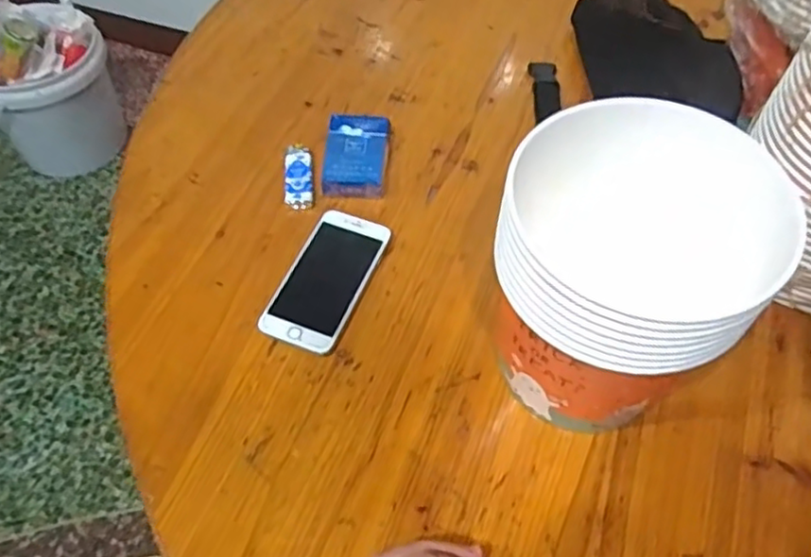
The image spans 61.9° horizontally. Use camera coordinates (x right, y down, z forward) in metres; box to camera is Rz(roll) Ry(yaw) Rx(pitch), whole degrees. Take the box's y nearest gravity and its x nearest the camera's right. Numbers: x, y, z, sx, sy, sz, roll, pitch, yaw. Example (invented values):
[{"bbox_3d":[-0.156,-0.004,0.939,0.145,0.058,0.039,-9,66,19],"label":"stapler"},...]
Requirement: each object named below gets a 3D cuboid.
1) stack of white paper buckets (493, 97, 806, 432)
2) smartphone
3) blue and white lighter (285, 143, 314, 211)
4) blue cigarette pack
[{"bbox_3d":[0.136,0.011,0.452,0.151,0.199,0.142,23,57,15],"label":"stack of white paper buckets"},{"bbox_3d":[-0.066,0.000,0.566,0.066,0.011,0.131,19,58,12],"label":"smartphone"},{"bbox_3d":[-0.098,-0.096,0.629,0.024,0.011,0.080,-3,56,-3],"label":"blue and white lighter"},{"bbox_3d":[-0.046,-0.116,0.639,0.056,0.027,0.086,3,56,2],"label":"blue cigarette pack"}]

